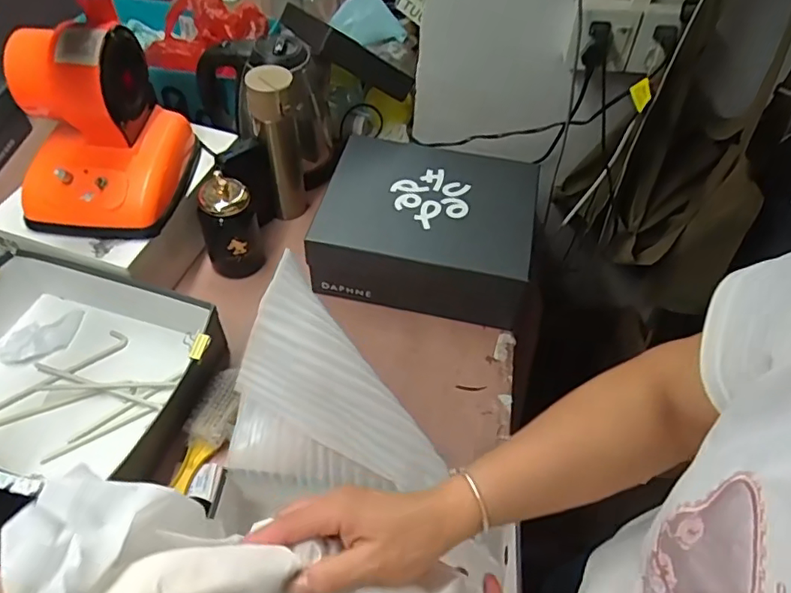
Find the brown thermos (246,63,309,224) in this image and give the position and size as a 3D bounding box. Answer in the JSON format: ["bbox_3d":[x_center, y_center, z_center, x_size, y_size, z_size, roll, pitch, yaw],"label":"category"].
[{"bbox_3d":[-0.175,-0.218,0.864,0.068,0.256,0.059,-9,53,-11],"label":"brown thermos"}]

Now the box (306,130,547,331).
[{"bbox_3d":[0.049,-0.104,0.845,0.294,0.118,0.247,11,52,5],"label":"box"}]

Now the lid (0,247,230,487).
[{"bbox_3d":[-0.406,0.099,0.701,0.337,0.108,0.257,15,53,8],"label":"lid"}]

